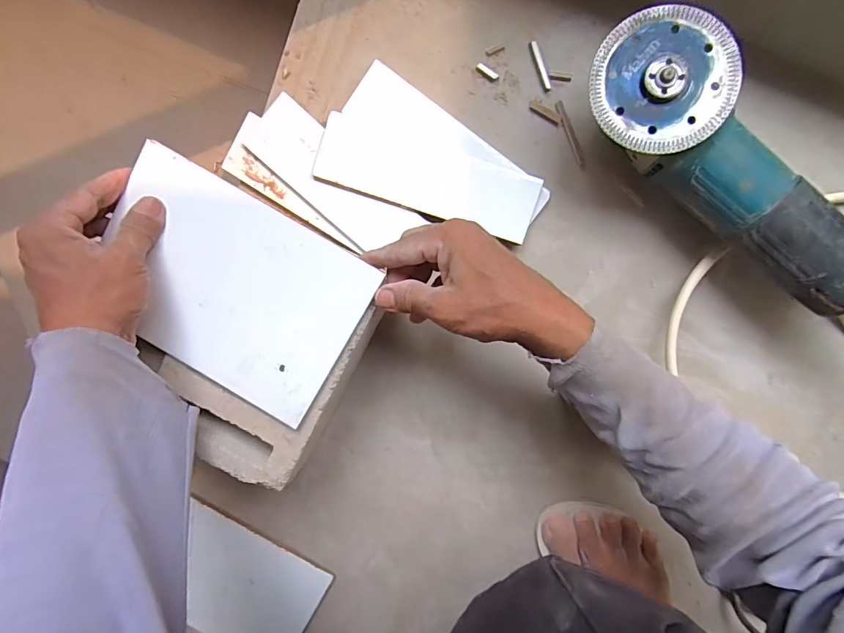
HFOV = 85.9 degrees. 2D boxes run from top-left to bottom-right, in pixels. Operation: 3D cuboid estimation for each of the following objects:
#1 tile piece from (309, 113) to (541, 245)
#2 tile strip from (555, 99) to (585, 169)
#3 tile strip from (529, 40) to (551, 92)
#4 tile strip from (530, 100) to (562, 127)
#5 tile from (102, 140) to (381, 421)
[{"bbox_3d":[0.005,-0.126,0.412,0.198,0.014,0.061,19,99,2],"label":"tile piece"},{"bbox_3d":[0.133,-0.161,0.401,0.007,0.004,0.061,-23,95,8],"label":"tile strip"},{"bbox_3d":[0.103,-0.217,0.394,0.007,0.007,0.043,-20,96,7],"label":"tile strip"},{"bbox_3d":[0.109,-0.181,0.401,0.032,0.004,0.010,33,99,0],"label":"tile strip"},{"bbox_3d":[-0.144,-0.021,0.341,0.193,0.009,0.137,31,99,0],"label":"tile"}]

